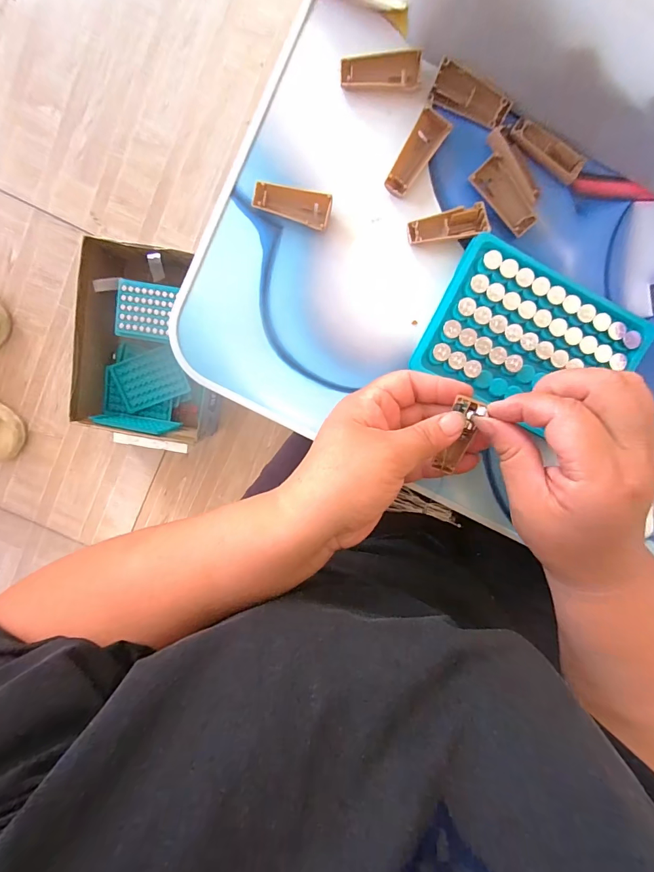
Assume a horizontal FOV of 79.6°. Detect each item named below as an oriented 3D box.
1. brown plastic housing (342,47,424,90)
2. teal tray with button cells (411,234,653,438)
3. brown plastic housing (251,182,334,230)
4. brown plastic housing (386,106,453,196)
[{"bbox_3d":[0.033,-0.226,0.244,0.048,0.009,0.019,1,99,1],"label":"brown plastic housing"},{"bbox_3d":[0.136,-0.065,0.258,0.131,0.021,0.097,25,98,-3],"label":"teal tray with button cells"},{"bbox_3d":[-0.022,-0.149,0.253,0.049,0.011,0.020,17,99,-2],"label":"brown plastic housing"},{"bbox_3d":[0.056,-0.177,0.249,0.019,0.010,0.050,33,98,-4],"label":"brown plastic housing"}]

